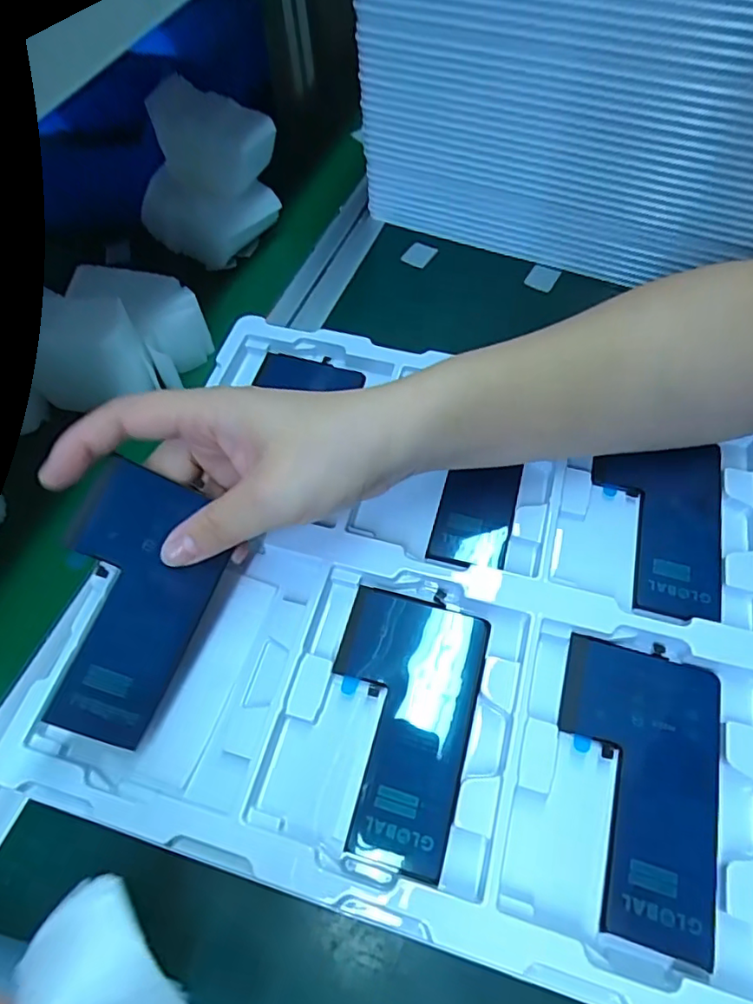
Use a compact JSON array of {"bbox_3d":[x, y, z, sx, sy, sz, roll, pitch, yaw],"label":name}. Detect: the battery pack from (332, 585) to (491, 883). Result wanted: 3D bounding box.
[{"bbox_3d":[0.009,0.095,0.256,0.065,0.007,0.109,13,64,10],"label":"battery pack"}]

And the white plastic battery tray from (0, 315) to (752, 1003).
[{"bbox_3d":[0.029,0.041,0.281,0.309,0.020,0.269,14,64,11],"label":"white plastic battery tray"}]

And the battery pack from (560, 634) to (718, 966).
[{"bbox_3d":[0.107,0.114,0.239,0.064,0.007,0.110,14,64,10],"label":"battery pack"}]

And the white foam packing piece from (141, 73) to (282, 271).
[{"bbox_3d":[-0.127,-0.241,0.425,0.084,0.094,0.078,37,70,20],"label":"white foam packing piece"}]

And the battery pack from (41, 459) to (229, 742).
[{"bbox_3d":[-0.106,0.042,0.245,0.063,0.006,0.107,29,73,-23],"label":"battery pack"}]

